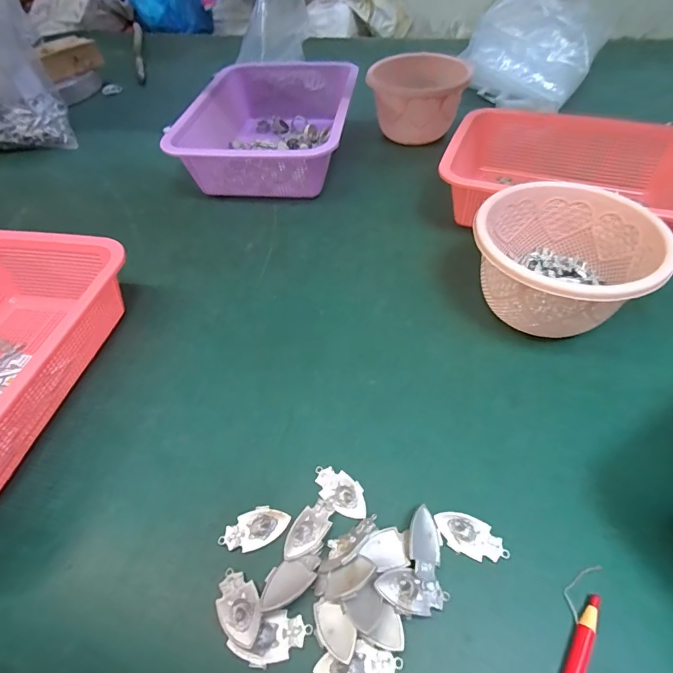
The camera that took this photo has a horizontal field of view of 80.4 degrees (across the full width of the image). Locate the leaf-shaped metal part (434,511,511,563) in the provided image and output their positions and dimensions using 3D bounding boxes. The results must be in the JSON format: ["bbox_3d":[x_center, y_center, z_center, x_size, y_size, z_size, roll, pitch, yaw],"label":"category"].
[{"bbox_3d":[0.088,0.130,0.260,0.046,0.007,0.024,18,55,19],"label":"leaf-shaped metal part"}]

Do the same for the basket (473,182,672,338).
[{"bbox_3d":[0.197,-0.065,0.362,0.146,0.087,0.135,-2,51,3],"label":"basket"}]

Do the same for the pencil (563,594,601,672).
[{"bbox_3d":[0.134,0.175,0.220,0.010,0.008,0.065,27,58,24],"label":"pencil"}]

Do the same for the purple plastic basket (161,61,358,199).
[{"bbox_3d":[-0.091,-0.340,0.619,0.232,0.082,0.350,0,51,5],"label":"purple plastic basket"}]

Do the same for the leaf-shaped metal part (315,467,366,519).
[{"bbox_3d":[0.003,0.110,0.285,0.045,0.004,0.024,27,58,24],"label":"leaf-shaped metal part"}]

